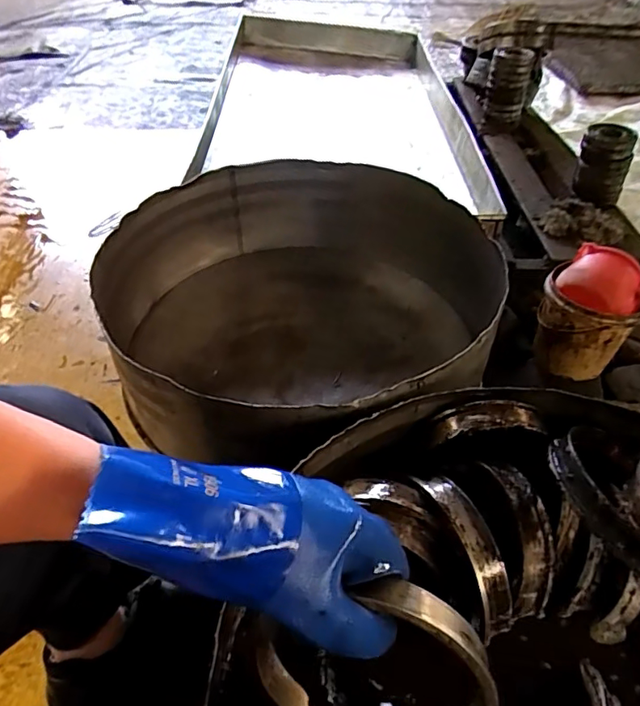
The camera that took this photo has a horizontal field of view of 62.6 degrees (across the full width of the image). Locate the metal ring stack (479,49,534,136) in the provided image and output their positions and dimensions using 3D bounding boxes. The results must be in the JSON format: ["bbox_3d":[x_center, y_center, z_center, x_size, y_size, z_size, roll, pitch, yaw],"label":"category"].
[{"bbox_3d":[0.571,-0.804,1.615,0.122,0.230,0.156,12,47,13],"label":"metal ring stack"}]

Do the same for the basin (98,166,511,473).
[{"bbox_3d":[-0.041,-0.075,0.841,0.584,0.215,0.592,-1,46,1],"label":"basin"}]

